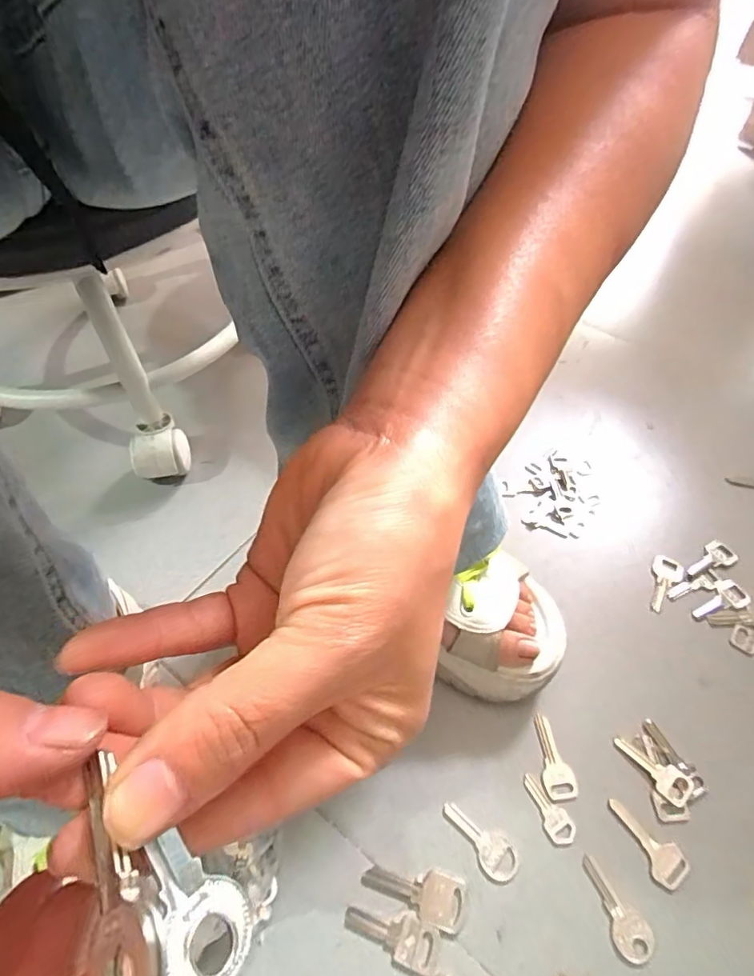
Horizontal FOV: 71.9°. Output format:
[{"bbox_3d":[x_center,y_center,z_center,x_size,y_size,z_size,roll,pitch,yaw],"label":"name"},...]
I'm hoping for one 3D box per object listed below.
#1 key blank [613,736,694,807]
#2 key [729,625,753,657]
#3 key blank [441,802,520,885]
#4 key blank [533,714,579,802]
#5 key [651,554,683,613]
[{"bbox_3d":[0.184,0.186,0.348,0.050,0.005,0.022,37,61,25],"label":"key blank"},{"bbox_3d":[0.295,0.126,0.396,0.021,0.004,0.049,-38,61,-26],"label":"key"},{"bbox_3d":[0.065,0.219,0.326,0.023,0.004,0.052,-36,60,-24],"label":"key blank"},{"bbox_3d":[0.120,0.183,0.354,0.021,0.004,0.053,-3,52,-2],"label":"key blank"},{"bbox_3d":[0.238,0.080,0.431,0.022,0.004,0.056,21,55,16],"label":"key"}]

